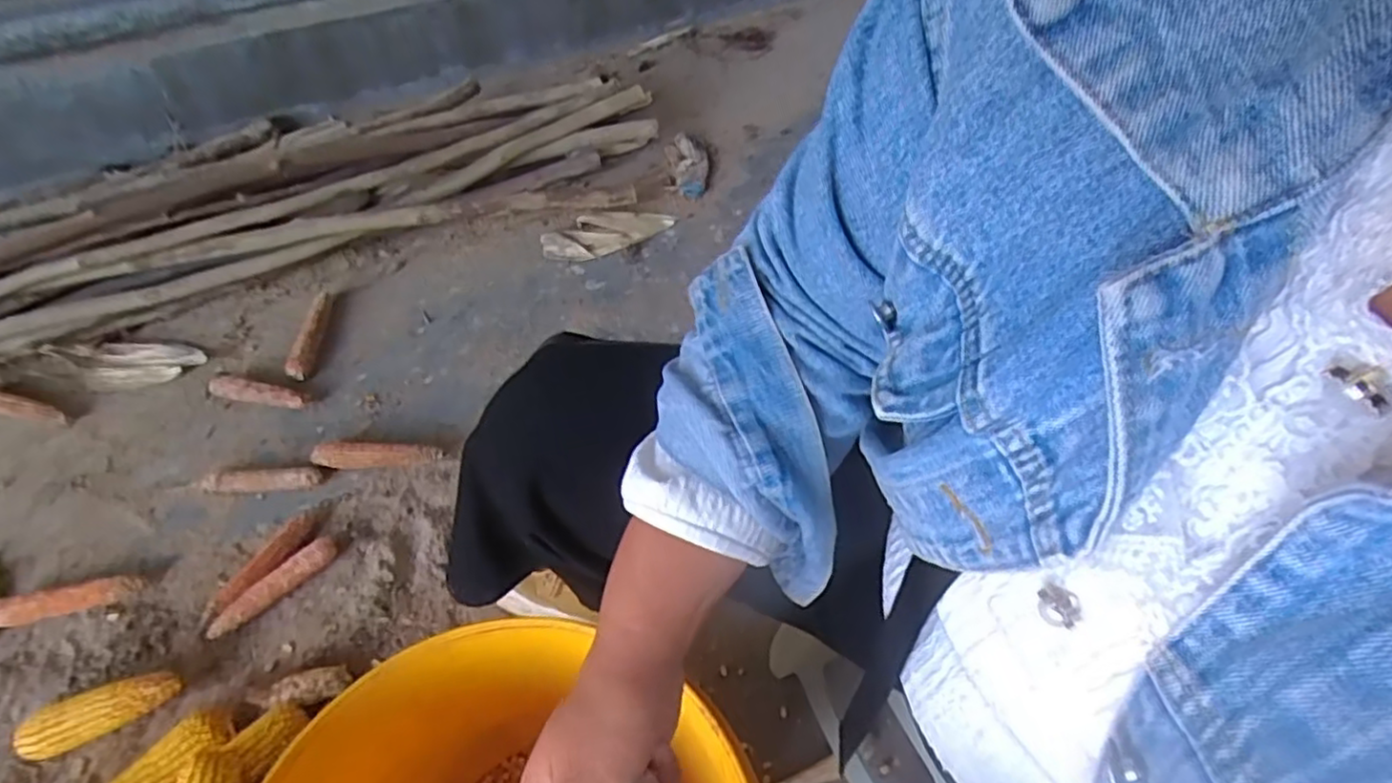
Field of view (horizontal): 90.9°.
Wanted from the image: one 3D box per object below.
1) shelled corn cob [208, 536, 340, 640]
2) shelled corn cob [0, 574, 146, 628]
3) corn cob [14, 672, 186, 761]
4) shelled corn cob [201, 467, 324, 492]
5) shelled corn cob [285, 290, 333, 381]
[{"bbox_3d":[-0.489,0.227,0.795,0.030,0.026,0.149,38,61,22],"label":"shelled corn cob"},{"bbox_3d":[-0.715,0.238,0.774,0.158,0.038,0.036,-8,54,-8],"label":"shelled corn cob"},{"bbox_3d":[-0.618,0.333,0.713,0.155,0.047,0.049,-16,56,-14],"label":"corn cob"},{"bbox_3d":[-0.549,0.114,0.866,0.141,0.032,0.027,-2,54,-4],"label":"shelled corn cob"},{"bbox_3d":[-0.556,-0.090,0.992,0.038,0.030,0.159,-1,54,-3],"label":"shelled corn cob"}]

